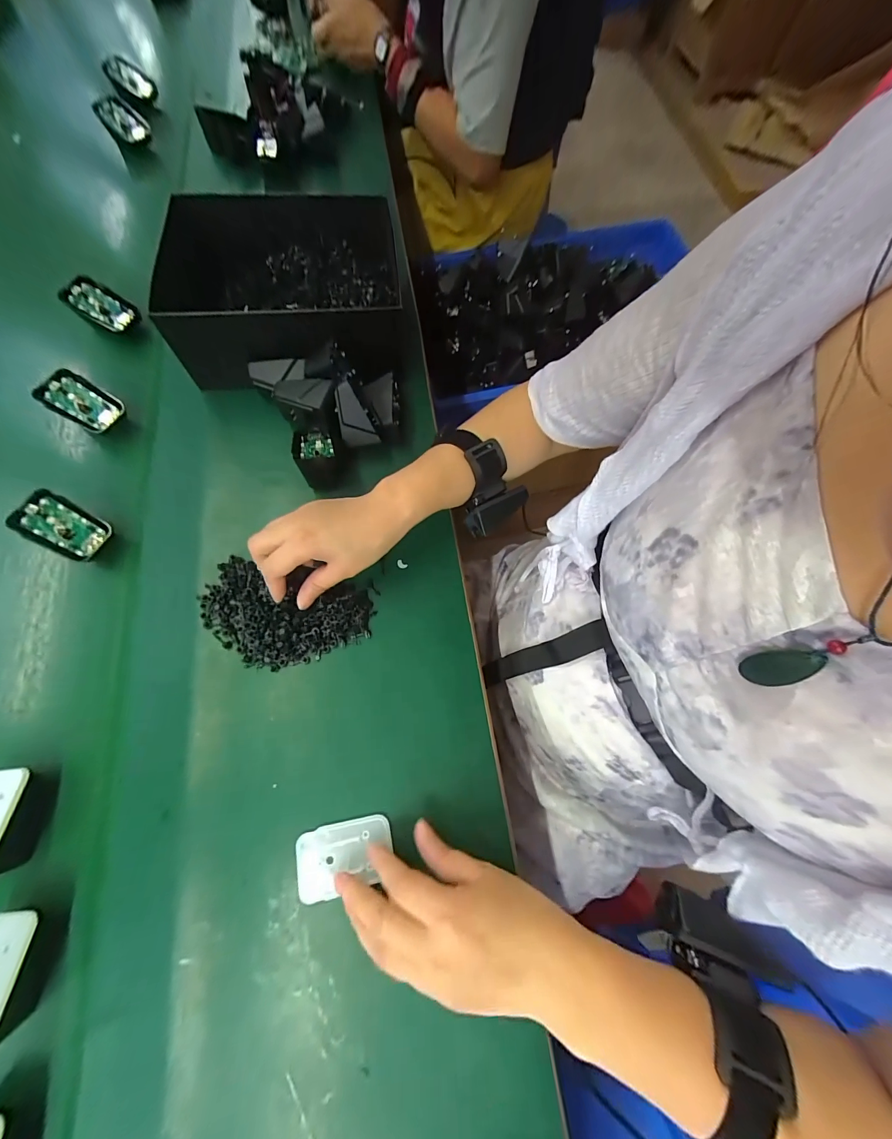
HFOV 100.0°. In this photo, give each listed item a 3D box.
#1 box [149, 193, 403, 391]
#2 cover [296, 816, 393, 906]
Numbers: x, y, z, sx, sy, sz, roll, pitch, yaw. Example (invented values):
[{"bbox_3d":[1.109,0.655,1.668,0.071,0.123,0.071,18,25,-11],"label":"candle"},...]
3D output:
[{"bbox_3d":[-0.178,-0.313,0.431,0.259,0.094,0.190,-3,70,-2],"label":"box"},{"bbox_3d":[-0.075,0.214,0.278,0.071,0.011,0.044,-10,71,-5],"label":"cover"}]

